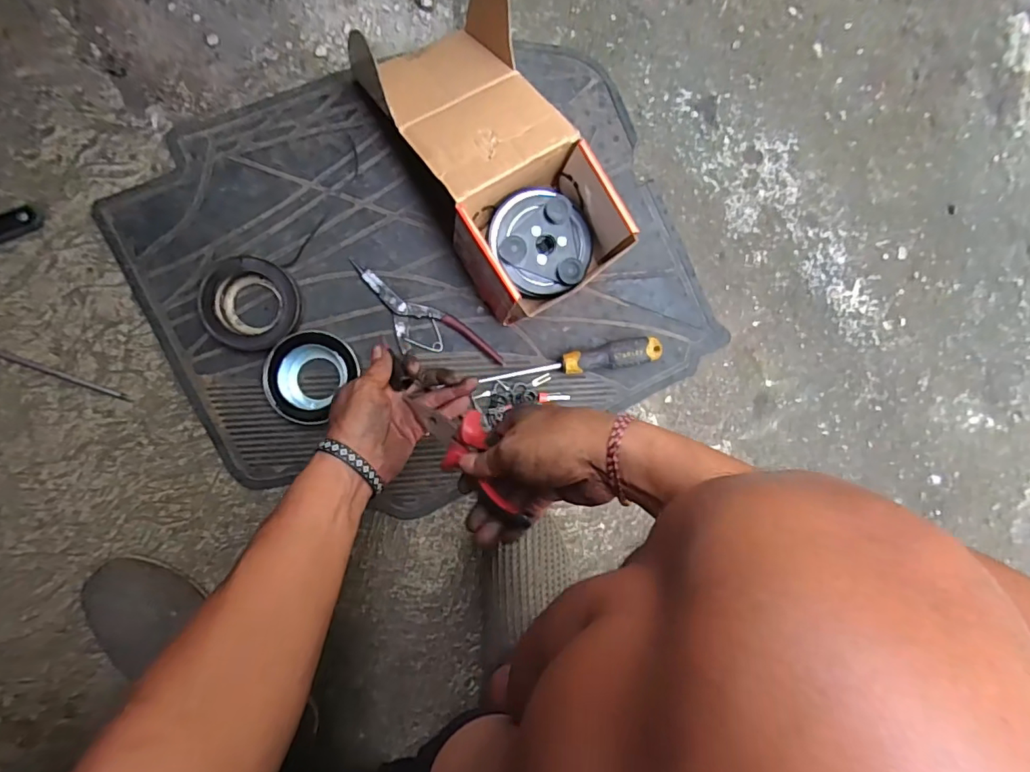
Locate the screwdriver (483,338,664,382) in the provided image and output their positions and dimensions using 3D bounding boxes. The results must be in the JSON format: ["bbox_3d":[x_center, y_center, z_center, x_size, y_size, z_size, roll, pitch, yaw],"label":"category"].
[{"bbox_3d":[0.064,-0.028,0.584,0.197,0.028,0.029,-9,93,-7],"label":"screwdriver"}]

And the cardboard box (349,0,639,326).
[{"bbox_3d":[-0.020,-0.229,0.531,0.158,0.111,0.303,-33,96,-6],"label":"cardboard box"}]

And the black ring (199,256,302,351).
[{"bbox_3d":[-0.269,-0.083,0.539,0.090,0.031,0.089,0,92,-8],"label":"black ring"}]

